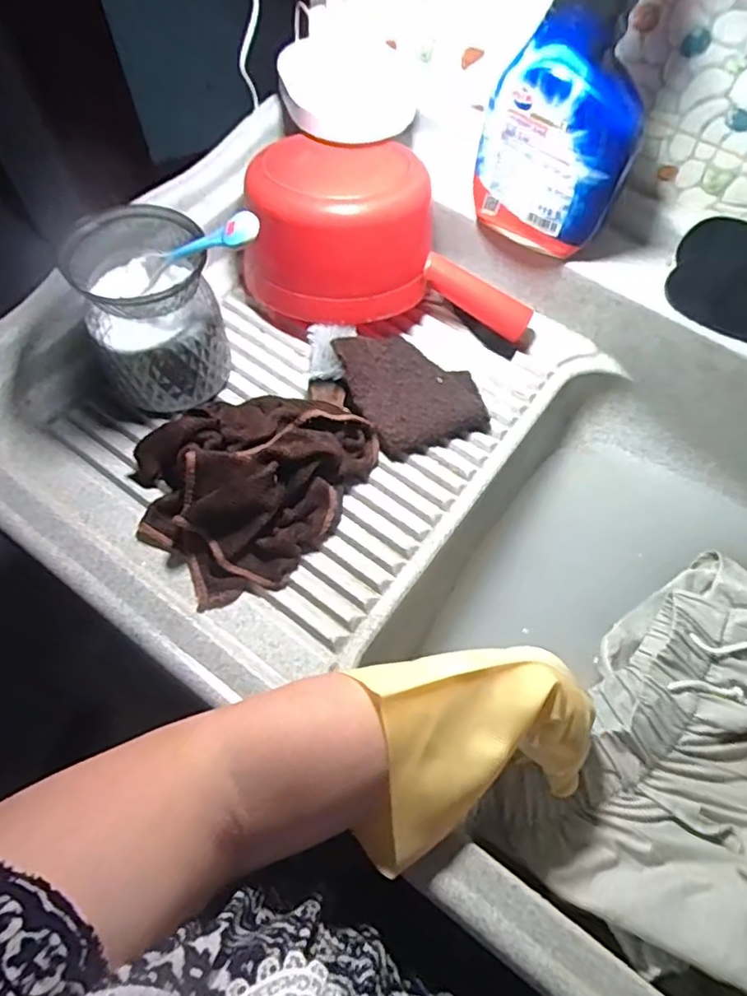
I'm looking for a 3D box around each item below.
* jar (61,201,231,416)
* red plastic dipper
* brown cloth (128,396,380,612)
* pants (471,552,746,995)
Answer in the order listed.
[{"bbox_3d":[-0.177,-0.151,0.481,0.102,0.118,0.121,-16,66,-10],"label":"jar"},{"bbox_3d":[0.018,-0.231,0.537,0.259,0.097,0.147,14,64,5],"label":"red plastic dipper"},{"bbox_3d":[-0.092,-0.023,0.458,0.149,0.048,0.188,38,69,15],"label":"brown cloth"},{"bbox_3d":[0.255,0.192,0.471,0.183,0.084,0.324,41,69,16],"label":"pants"}]

